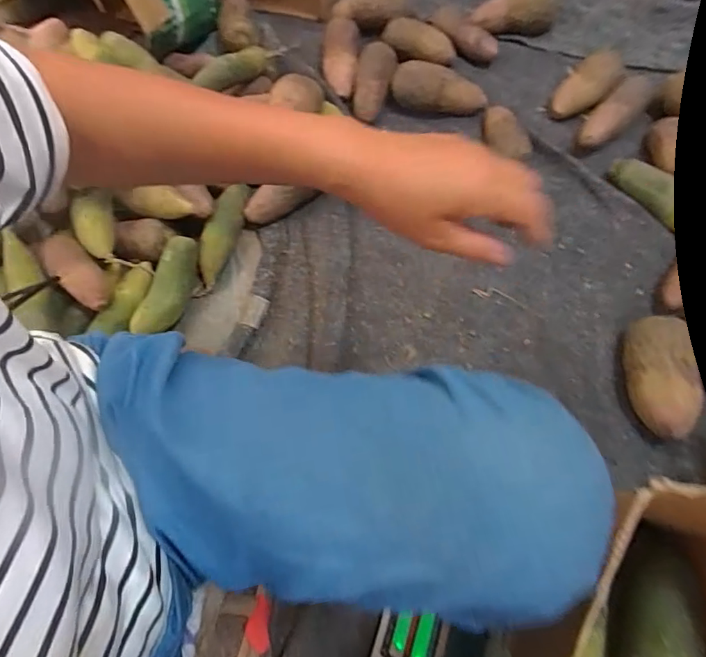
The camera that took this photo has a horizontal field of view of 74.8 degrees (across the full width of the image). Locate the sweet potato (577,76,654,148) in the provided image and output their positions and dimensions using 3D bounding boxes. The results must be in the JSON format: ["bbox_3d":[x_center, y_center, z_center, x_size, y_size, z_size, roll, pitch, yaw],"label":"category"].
[{"bbox_3d":[0.454,-0.373,0.792,0.178,0.049,0.058,-43,73,-11],"label":"sweet potato"}]

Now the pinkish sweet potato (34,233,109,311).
[{"bbox_3d":[-0.410,-0.085,0.692,0.132,0.049,0.055,39,78,16],"label":"pinkish sweet potato"}]

